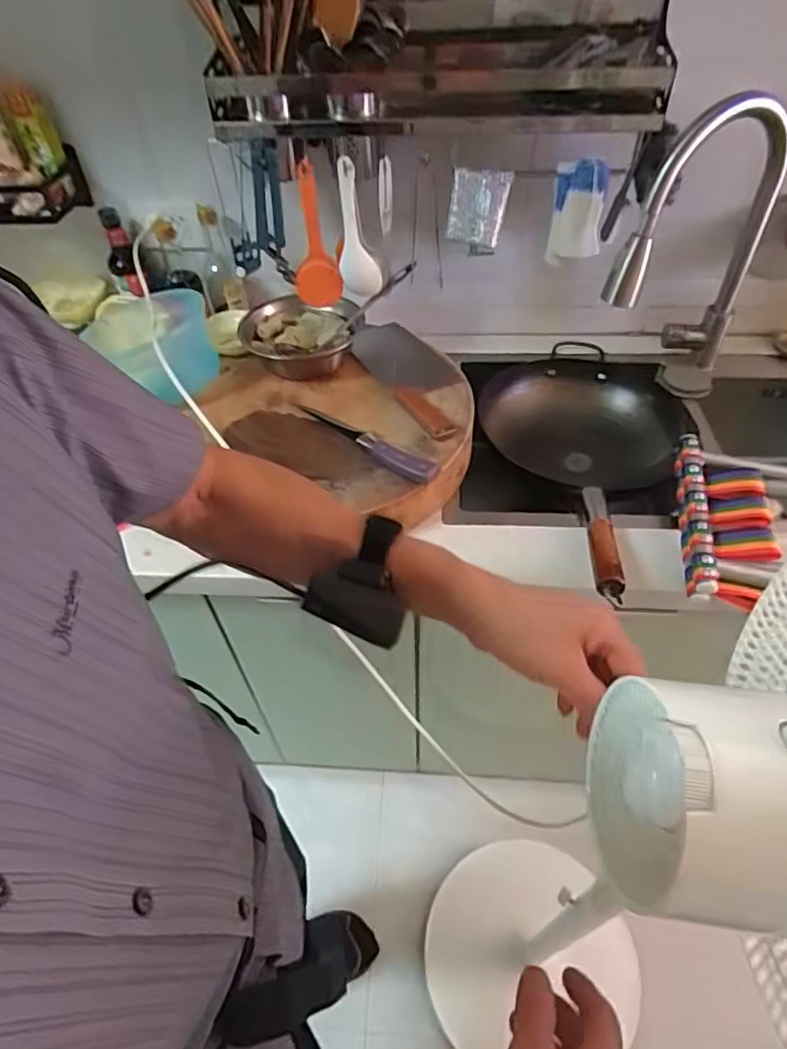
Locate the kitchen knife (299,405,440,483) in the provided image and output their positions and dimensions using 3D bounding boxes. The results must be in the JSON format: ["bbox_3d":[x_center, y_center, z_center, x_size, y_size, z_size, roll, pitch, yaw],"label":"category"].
[{"bbox_3d":[-0.040,-0.119,0.788,0.246,0.027,0.033,35,58,29],"label":"kitchen knife"}]

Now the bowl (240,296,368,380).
[{"bbox_3d":[-0.154,-0.303,0.947,0.199,0.060,0.165,-3,48,0],"label":"bowl"}]

